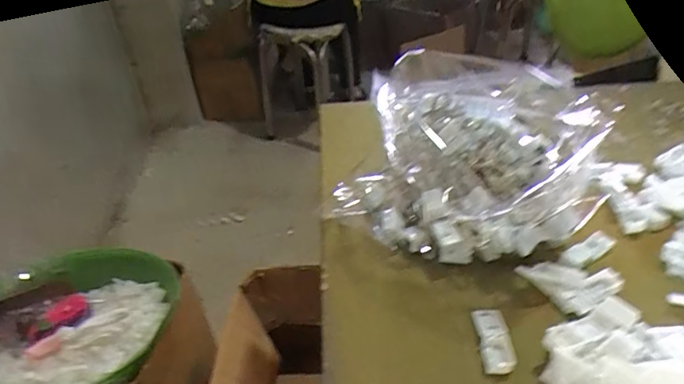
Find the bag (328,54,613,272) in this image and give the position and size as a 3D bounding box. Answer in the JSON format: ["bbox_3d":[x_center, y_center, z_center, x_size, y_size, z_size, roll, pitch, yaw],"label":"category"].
[{"bbox_3d":[0.130,-0.033,0.453,0.210,0.129,0.192,23,44,31],"label":"bag"}]

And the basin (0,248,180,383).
[{"bbox_3d":[-0.517,0.242,0.910,0.404,0.098,0.337,4,37,11],"label":"basin"}]

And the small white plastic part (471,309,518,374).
[{"bbox_3d":[0.118,0.114,0.360,0.025,0.009,0.056,-1,36,4],"label":"small white plastic part"}]

